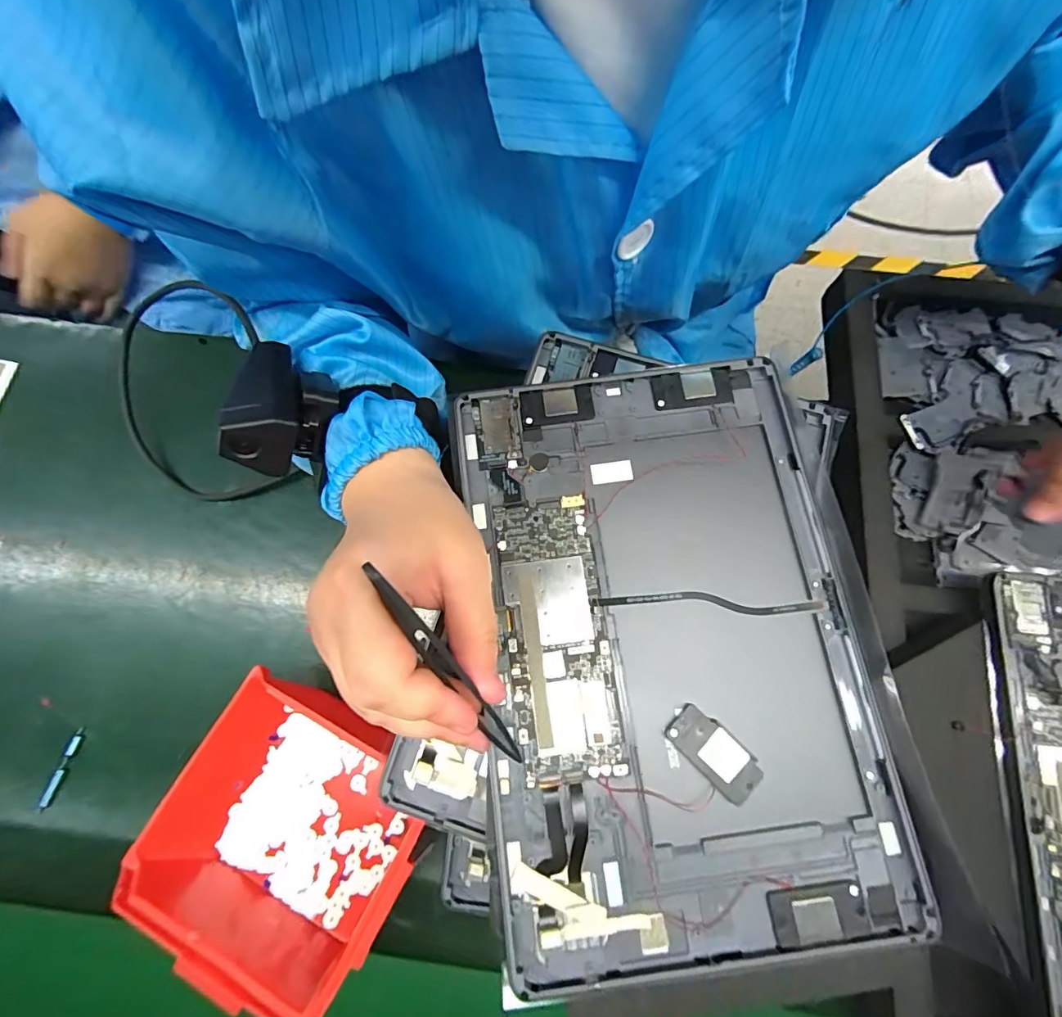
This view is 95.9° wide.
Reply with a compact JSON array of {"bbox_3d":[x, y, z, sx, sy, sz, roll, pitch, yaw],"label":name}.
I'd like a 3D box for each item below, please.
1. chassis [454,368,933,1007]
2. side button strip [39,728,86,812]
[{"bbox_3d":[0.060,0.054,0.219,0.166,0.011,0.252,-8,79,1],"label":"chassis"},{"bbox_3d":[-0.301,0.167,0.307,0.006,0.004,0.049,14,74,4],"label":"side button strip"}]

